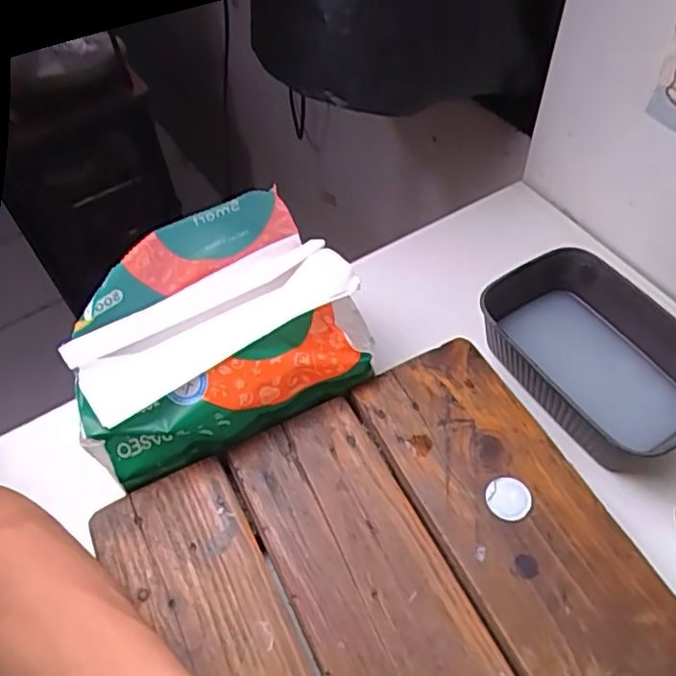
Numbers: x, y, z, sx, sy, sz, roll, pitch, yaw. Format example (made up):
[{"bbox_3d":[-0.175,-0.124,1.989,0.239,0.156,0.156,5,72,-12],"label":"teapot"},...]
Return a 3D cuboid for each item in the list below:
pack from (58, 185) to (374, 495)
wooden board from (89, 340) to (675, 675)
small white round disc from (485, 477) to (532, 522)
[{"bbox_3d":[-0.082,-0.004,0.414,0.194,0.075,0.133,-27,57,-15],"label":"pack"},{"bbox_3d":[0.081,0.209,0.299,0.257,0.017,0.438,-25,58,-14],"label":"wooden board"},{"bbox_3d":[0.105,0.098,0.375,0.026,0.004,0.027,-1,54,2],"label":"small white round disc"}]

